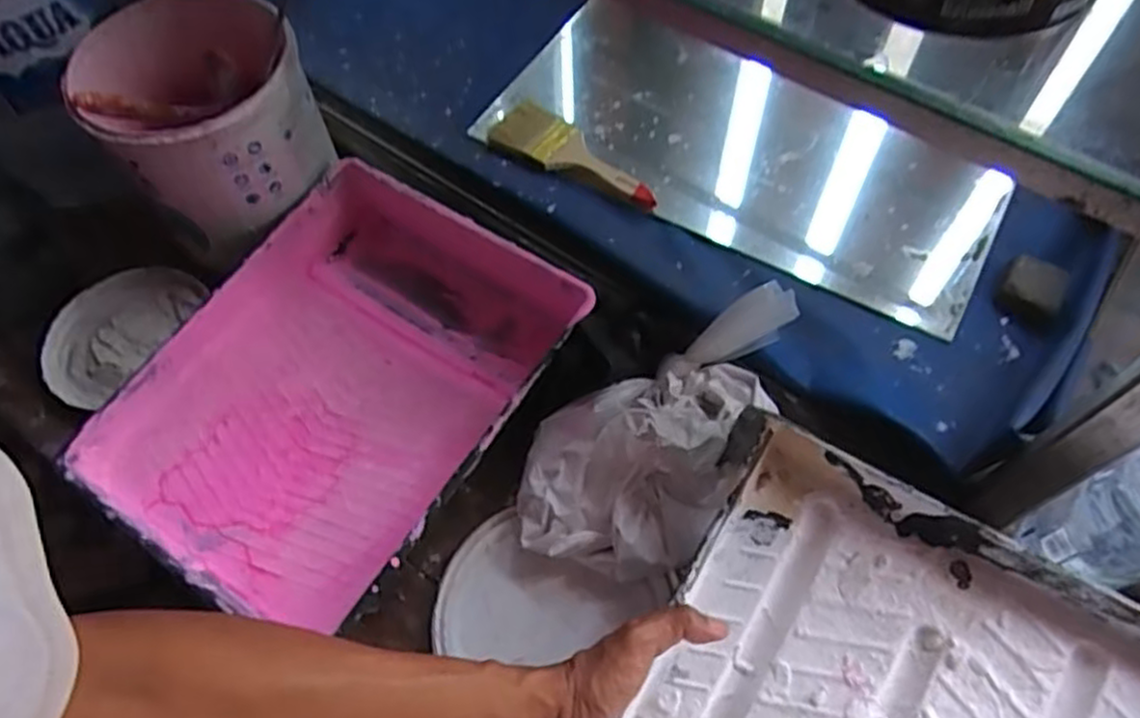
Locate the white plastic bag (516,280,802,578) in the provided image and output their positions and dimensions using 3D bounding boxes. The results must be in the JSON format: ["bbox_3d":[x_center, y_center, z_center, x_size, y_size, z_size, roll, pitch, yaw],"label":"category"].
[{"bbox_3d":[0.075,0.039,0.562,0.161,0.094,0.247,29,65,18],"label":"white plastic bag"}]

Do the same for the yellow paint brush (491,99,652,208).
[{"bbox_3d":[0.011,-0.201,0.722,0.177,0.016,0.067,30,66,18],"label":"yellow paint brush"}]

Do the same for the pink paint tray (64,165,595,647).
[{"bbox_3d":[-0.191,0.026,0.624,0.278,0.086,0.350,31,66,18],"label":"pink paint tray"}]

